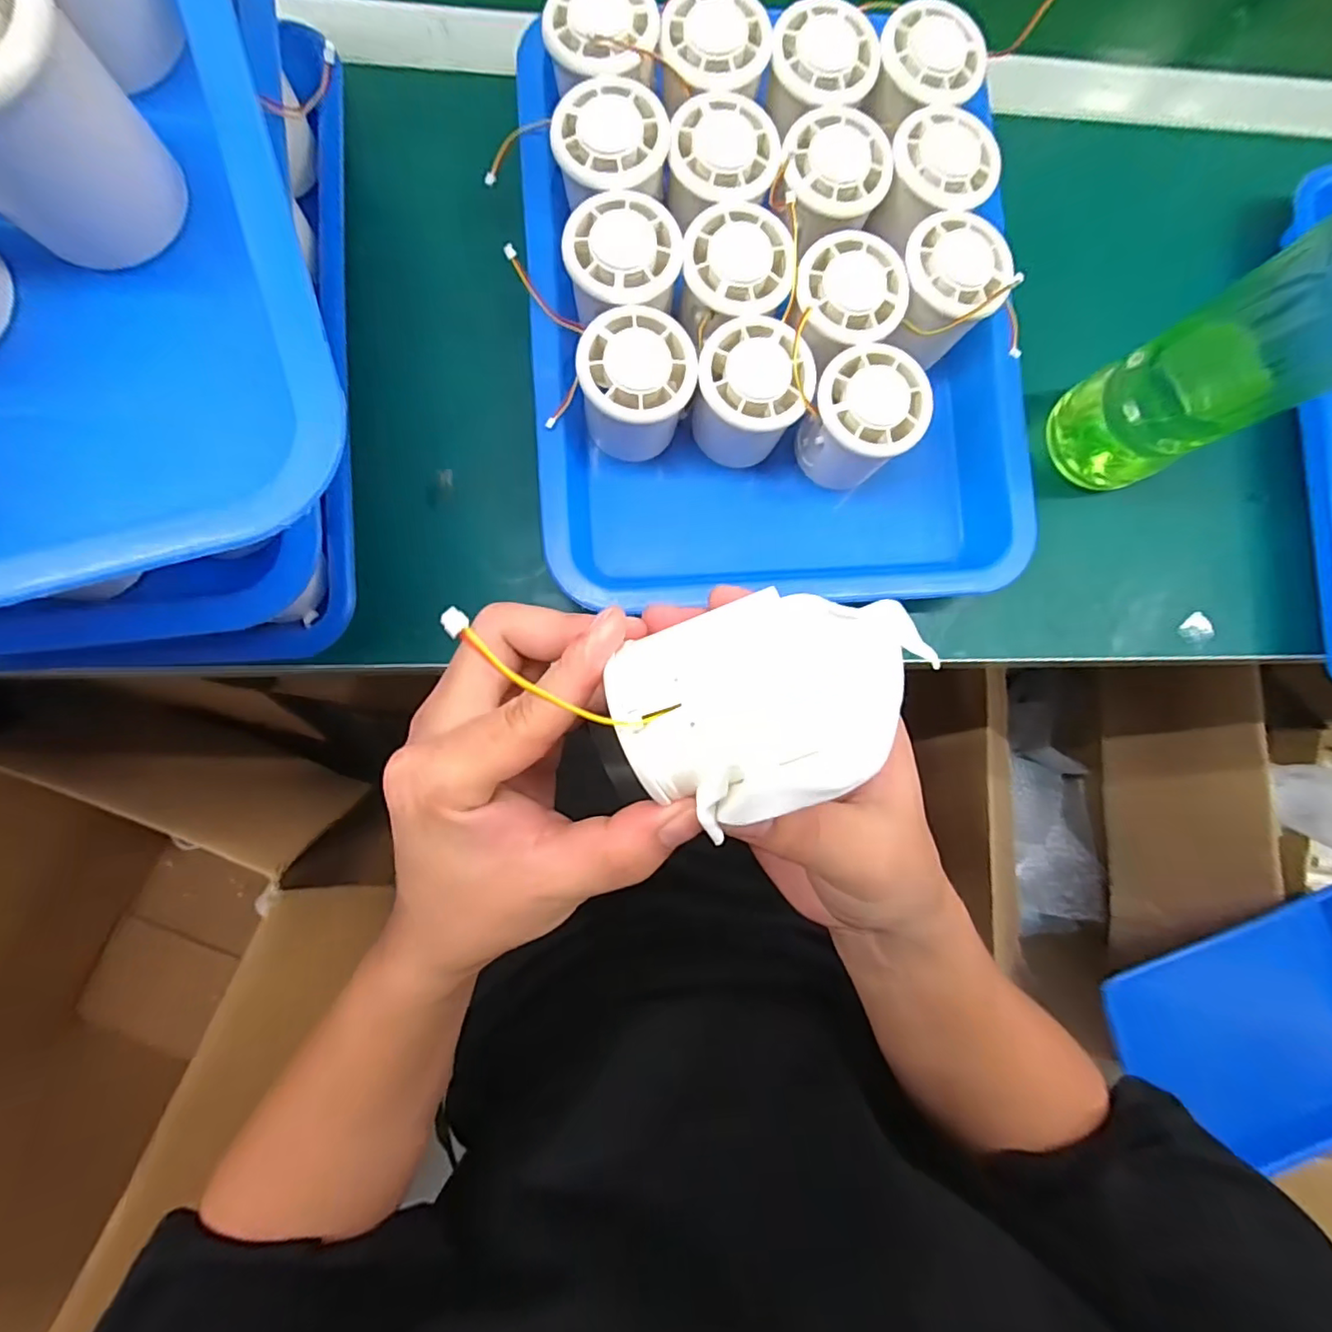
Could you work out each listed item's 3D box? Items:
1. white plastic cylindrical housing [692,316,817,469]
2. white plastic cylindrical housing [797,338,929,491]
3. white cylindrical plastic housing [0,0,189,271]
[{"bbox_3d":[0.042,-0.141,0.310,0.055,0.055,0.054,1,84,-6],"label":"white plastic cylindrical housing"},{"bbox_3d":[0.101,-0.128,0.312,0.054,0.052,0.056,1,84,-6],"label":"white plastic cylindrical housing"},{"bbox_3d":[-0.186,-0.160,0.169,0.053,0.057,0.053,1,84,-6],"label":"white cylindrical plastic housing"}]

